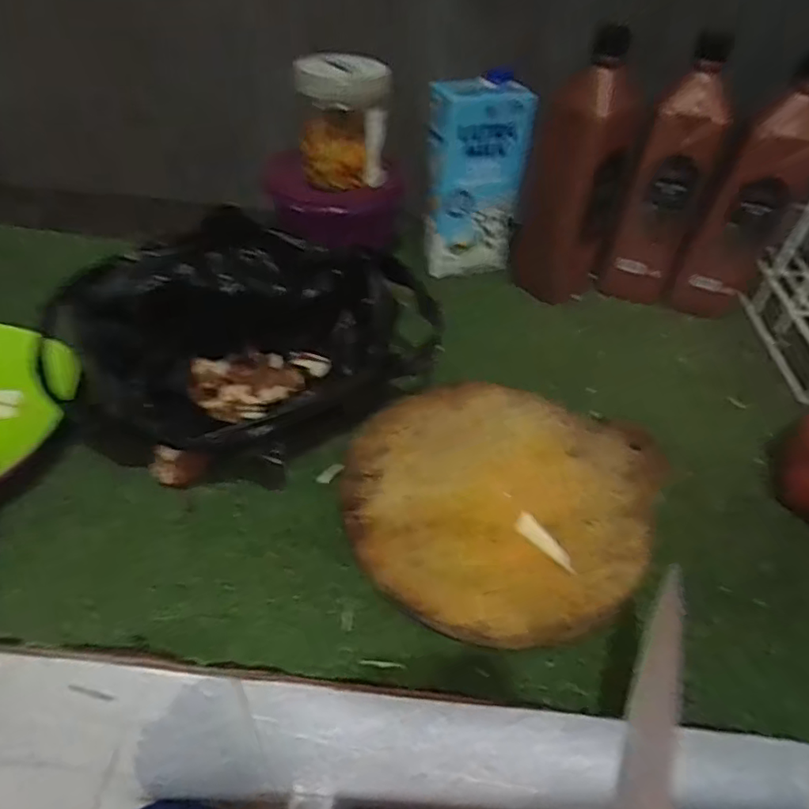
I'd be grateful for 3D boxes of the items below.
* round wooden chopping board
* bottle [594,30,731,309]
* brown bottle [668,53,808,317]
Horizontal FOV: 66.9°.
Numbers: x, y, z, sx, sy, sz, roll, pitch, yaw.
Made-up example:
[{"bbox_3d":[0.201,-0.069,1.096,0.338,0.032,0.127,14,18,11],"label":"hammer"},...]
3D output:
[{"bbox_3d":[0.074,0.073,0.483,0.232,0.028,0.231,4,45,-4],"label":"round wooden chopping board"},{"bbox_3d":[0.284,-0.238,0.660,0.086,0.254,0.087,19,47,12],"label":"bottle"},{"bbox_3d":[0.377,-0.222,0.656,0.092,0.253,0.134,28,49,20],"label":"brown bottle"}]

